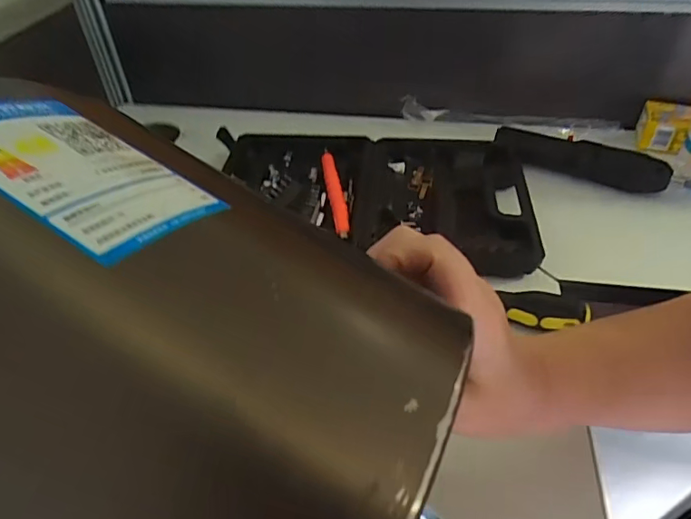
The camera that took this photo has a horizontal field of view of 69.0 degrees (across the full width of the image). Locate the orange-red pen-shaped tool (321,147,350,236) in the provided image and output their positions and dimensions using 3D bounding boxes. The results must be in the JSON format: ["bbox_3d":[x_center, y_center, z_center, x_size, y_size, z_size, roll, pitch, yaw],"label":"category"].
[{"bbox_3d":[-0.012,-0.076,0.543,0.015,0.016,0.146,-7,43,-5],"label":"orange-red pen-shaped tool"}]

